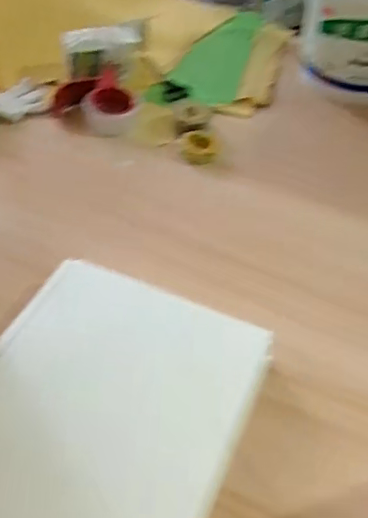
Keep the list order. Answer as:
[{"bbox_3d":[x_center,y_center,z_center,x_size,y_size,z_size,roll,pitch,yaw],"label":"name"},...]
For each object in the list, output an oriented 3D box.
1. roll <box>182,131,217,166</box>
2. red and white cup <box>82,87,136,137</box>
[{"bbox_3d":[0.029,-0.192,0.975,0.058,0.022,0.065,5,47,0],"label":"roll"},{"bbox_3d":[-0.125,-0.257,0.984,0.093,0.056,0.070,-8,49,-12],"label":"red and white cup"}]

